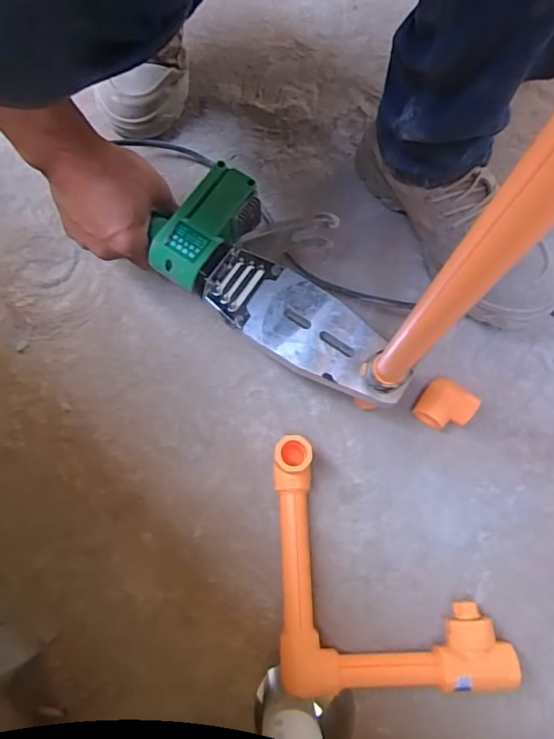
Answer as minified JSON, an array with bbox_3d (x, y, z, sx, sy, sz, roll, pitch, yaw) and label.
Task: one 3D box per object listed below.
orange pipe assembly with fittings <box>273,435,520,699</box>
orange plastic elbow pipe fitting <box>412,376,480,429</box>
[{"bbox_3d":[0.097,0.172,0.457,0.206,0.043,0.211,-2,75,-1],"label":"orange pipe assembly with fittings"},{"bbox_3d":[0.169,0.040,0.507,0.049,0.041,0.047,39,78,9],"label":"orange plastic elbow pipe fitting"}]

